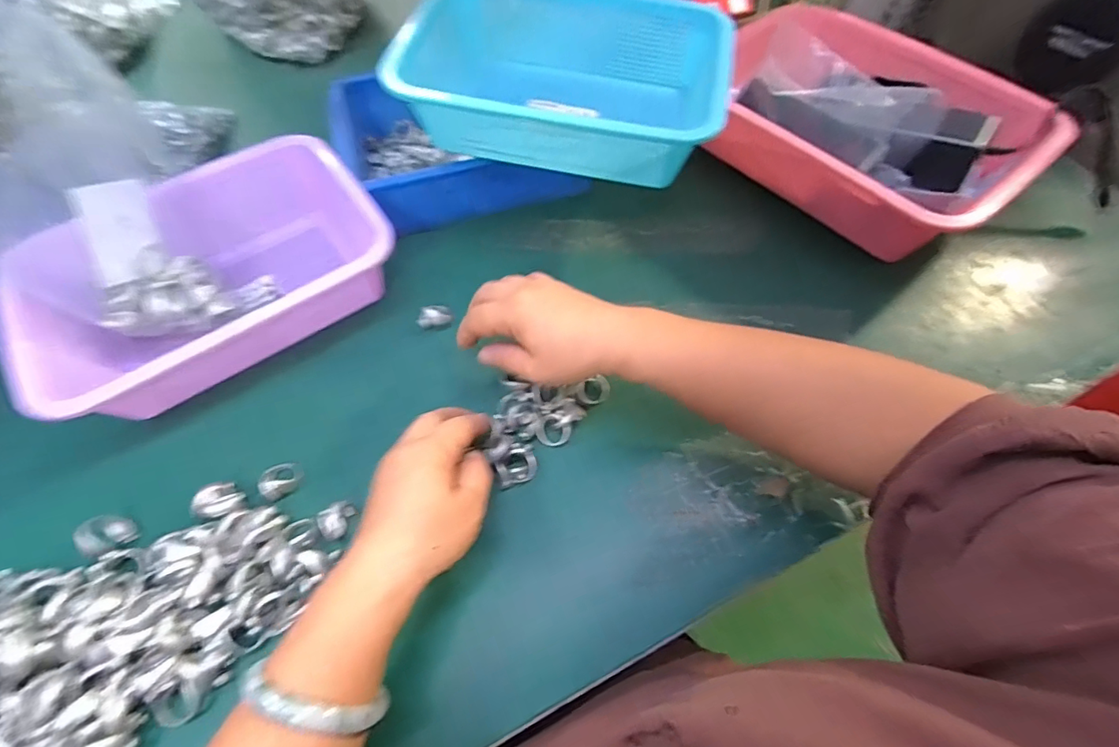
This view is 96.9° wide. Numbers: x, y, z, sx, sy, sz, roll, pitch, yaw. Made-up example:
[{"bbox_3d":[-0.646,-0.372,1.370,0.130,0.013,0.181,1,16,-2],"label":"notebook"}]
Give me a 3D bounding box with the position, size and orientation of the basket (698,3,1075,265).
[{"bbox_3d":[0.290,-0.242,0.484,0.204,0.084,0.295,-33,65,-17],"label":"basket"}]

